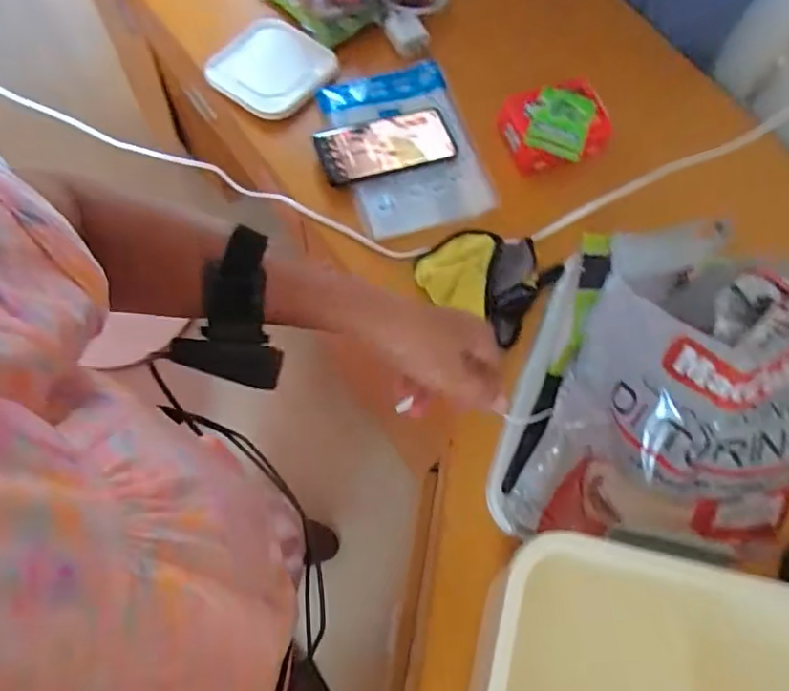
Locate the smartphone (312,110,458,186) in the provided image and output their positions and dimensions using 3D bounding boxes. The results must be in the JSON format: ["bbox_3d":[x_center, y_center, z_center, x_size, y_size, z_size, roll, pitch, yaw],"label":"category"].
[{"bbox_3d":[-0.009,-0.232,0.678,0.155,0.015,0.071,-17,72,-8],"label":"smartphone"}]

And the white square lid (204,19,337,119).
[{"bbox_3d":[-0.158,-0.344,0.725,0.140,0.026,0.130,32,72,8],"label":"white square lid"}]

